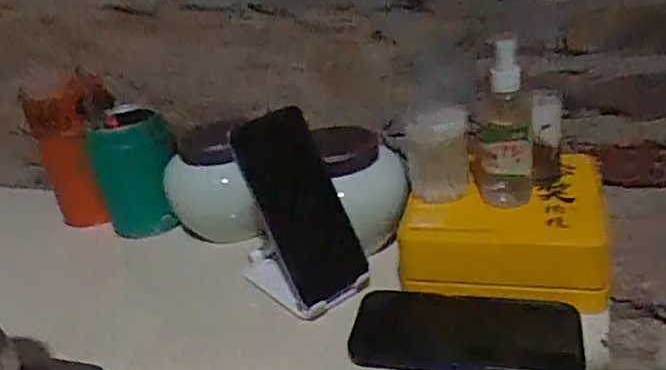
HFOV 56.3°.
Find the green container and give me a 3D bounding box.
[{"bbox_3d":[-0.210,-0.010,0.677,0.084,0.123,0.072,-16,28,-18],"label":"green container"}]

